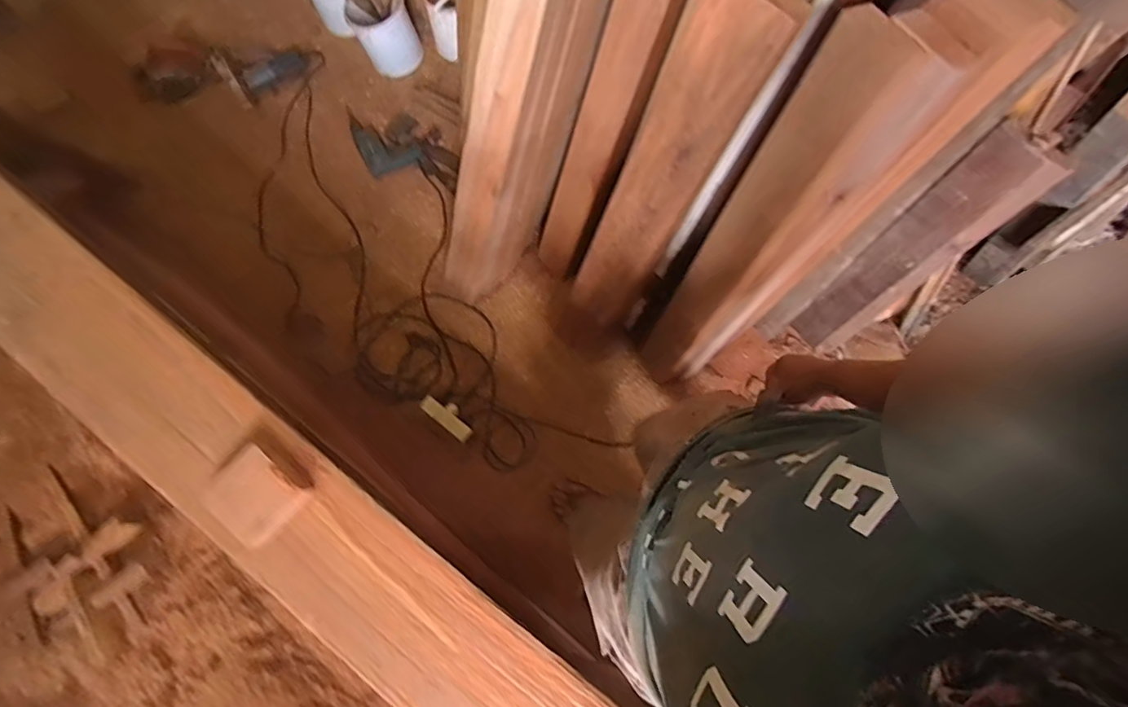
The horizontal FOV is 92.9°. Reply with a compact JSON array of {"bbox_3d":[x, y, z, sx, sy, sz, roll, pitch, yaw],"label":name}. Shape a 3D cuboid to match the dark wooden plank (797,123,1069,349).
[{"bbox_3d":[0.741,-0.192,1.198,0.146,0.706,0.064,32,66,8],"label":"dark wooden plank"}]

